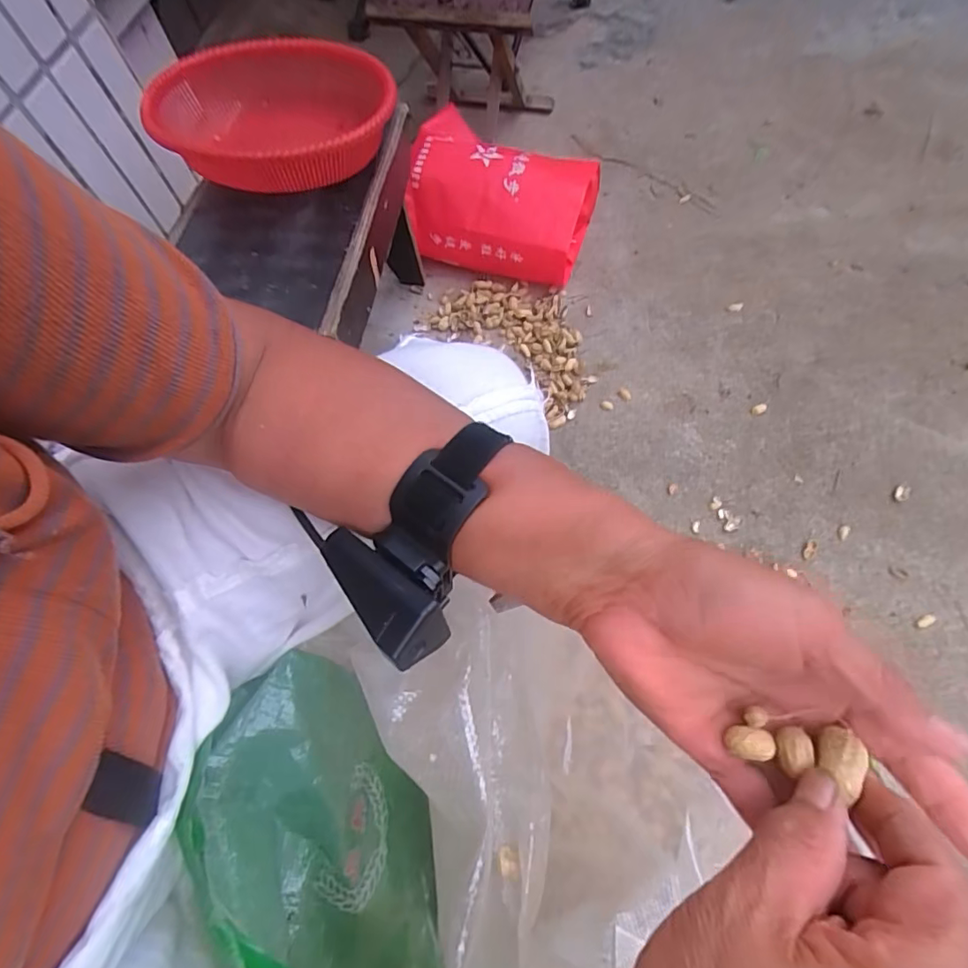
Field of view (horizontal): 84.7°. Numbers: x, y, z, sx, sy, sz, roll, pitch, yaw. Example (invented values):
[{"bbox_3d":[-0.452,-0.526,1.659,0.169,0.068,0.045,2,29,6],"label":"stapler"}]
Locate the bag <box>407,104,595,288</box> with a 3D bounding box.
[{"bbox_3d":[0.026,-0.527,1.001,0.327,0.152,0.248,18,67,13],"label":"bag"}]

